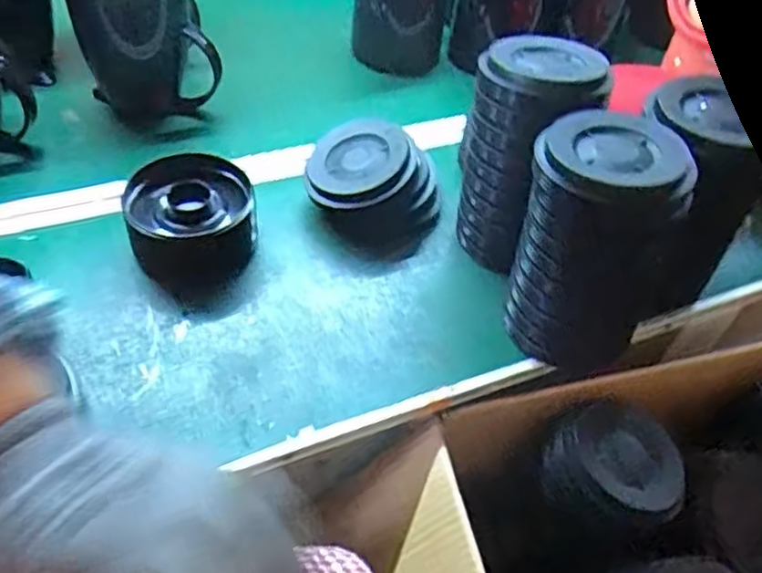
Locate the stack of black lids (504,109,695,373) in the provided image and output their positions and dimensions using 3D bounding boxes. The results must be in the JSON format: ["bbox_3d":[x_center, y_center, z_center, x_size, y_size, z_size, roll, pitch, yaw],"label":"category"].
[{"bbox_3d":[0.181,-0.036,0.617,0.128,0.210,0.111,24,48,16],"label":"stack of black lids"}]

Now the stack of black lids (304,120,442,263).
[{"bbox_3d":[-0.008,-0.100,0.732,0.143,0.082,0.126,6,46,-1],"label":"stack of black lids"}]

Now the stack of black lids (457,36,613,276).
[{"bbox_3d":[0.145,-0.130,0.694,0.106,0.198,0.115,-15,50,-20],"label":"stack of black lids"}]

